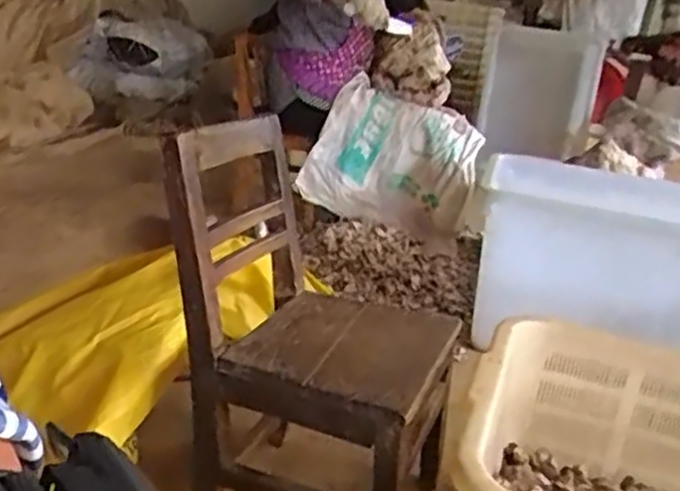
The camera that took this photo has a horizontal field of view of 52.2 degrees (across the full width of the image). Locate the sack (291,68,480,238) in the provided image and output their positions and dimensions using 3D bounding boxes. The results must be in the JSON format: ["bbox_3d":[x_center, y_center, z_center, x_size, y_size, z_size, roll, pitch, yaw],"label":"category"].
[{"bbox_3d":[0.149,-0.217,1.847,0.439,0.357,0.088,25,4,8],"label":"sack"}]

